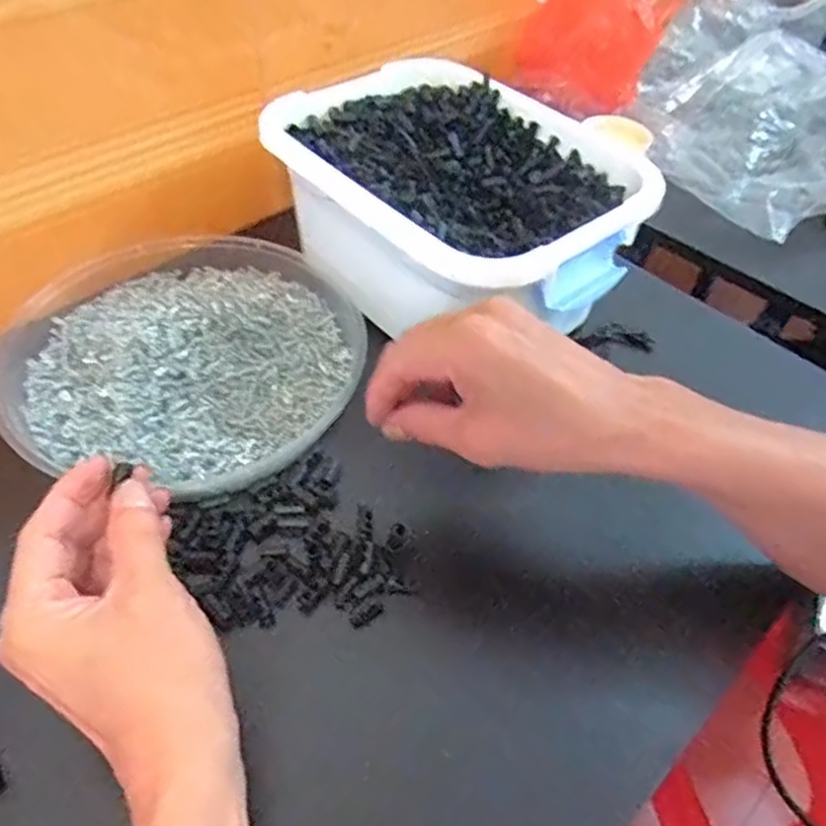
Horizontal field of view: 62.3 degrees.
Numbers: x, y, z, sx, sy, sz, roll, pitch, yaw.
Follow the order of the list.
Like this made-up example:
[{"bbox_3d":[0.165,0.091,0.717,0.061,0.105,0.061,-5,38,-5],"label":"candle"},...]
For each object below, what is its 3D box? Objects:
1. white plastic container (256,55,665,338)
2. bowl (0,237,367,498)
[{"bbox_3d":[0.025,-0.149,0.496,0.185,0.109,0.243,-31,59,-27],"label":"white plastic container"},{"bbox_3d":[-0.150,-0.046,0.458,0.233,0.037,0.214,2,49,-3],"label":"bowl"}]

